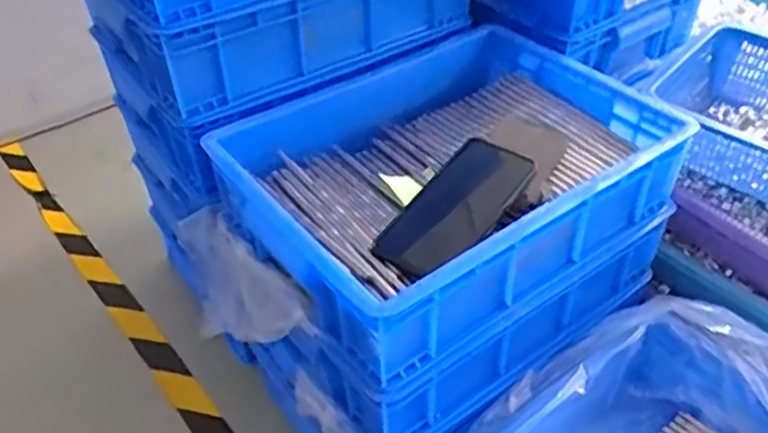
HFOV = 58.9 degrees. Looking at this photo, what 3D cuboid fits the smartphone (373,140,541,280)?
[{"bbox_3d":[0.066,-0.006,0.626,0.072,0.015,0.155,37,76,17],"label":"smartphone"}]

